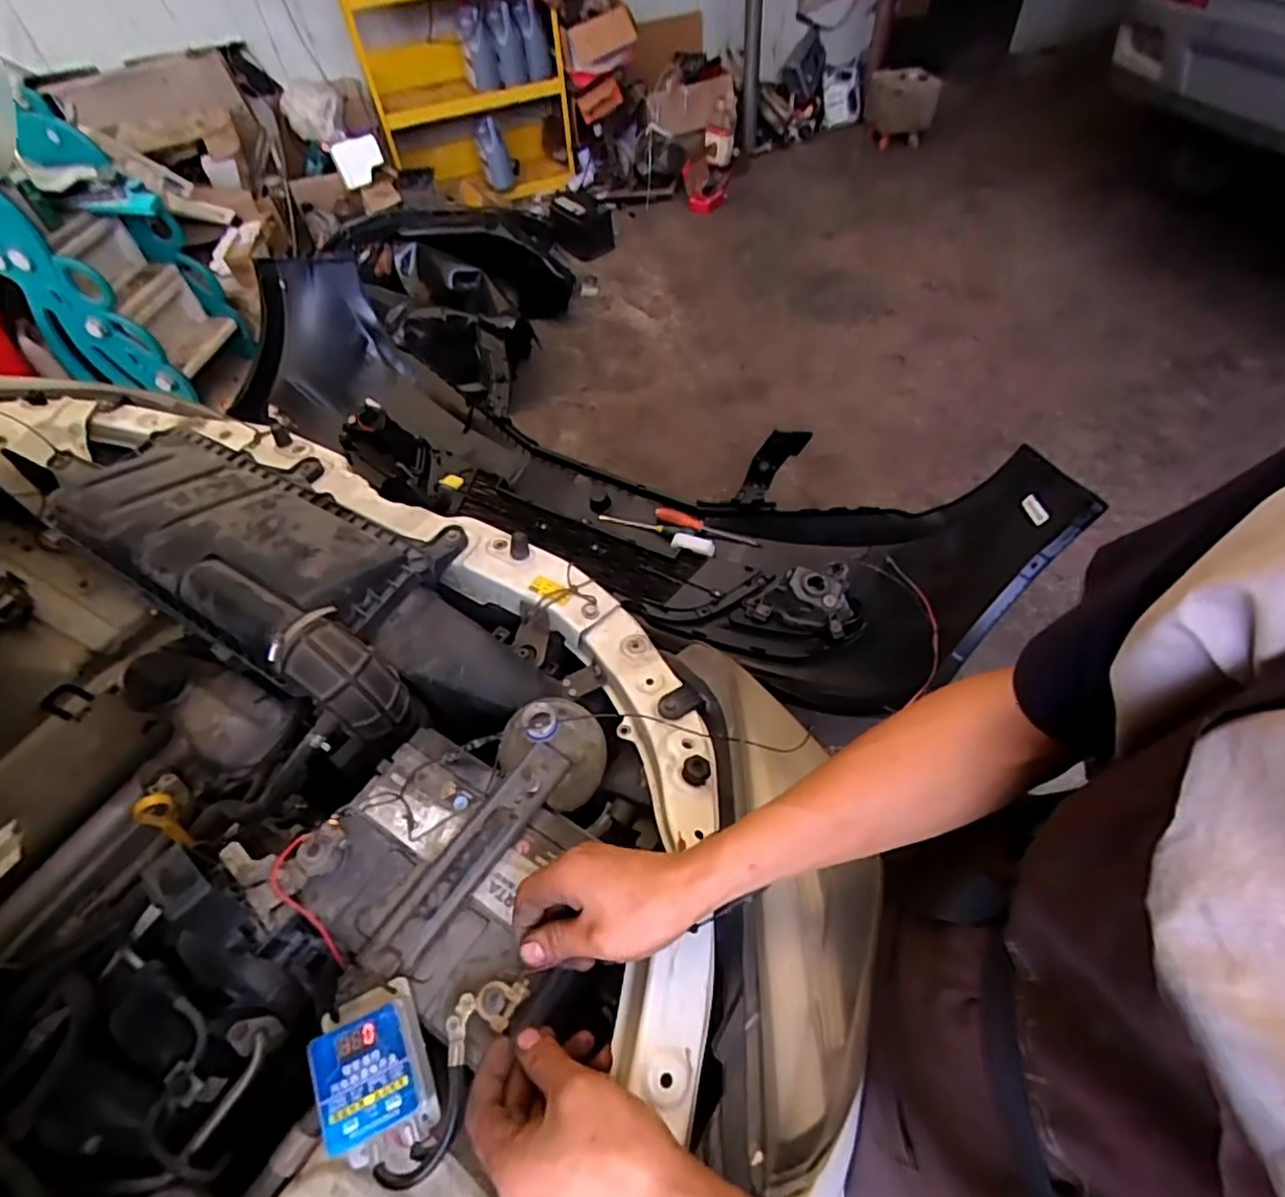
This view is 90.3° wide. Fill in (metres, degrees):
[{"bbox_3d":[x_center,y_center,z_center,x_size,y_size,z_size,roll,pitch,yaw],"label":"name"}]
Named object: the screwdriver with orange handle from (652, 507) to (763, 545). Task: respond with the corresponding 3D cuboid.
[{"bbox_3d":[0.154,-0.169,1.519,0.265,0.031,0.031,23,60,18],"label":"screwdriver with orange handle"}]

